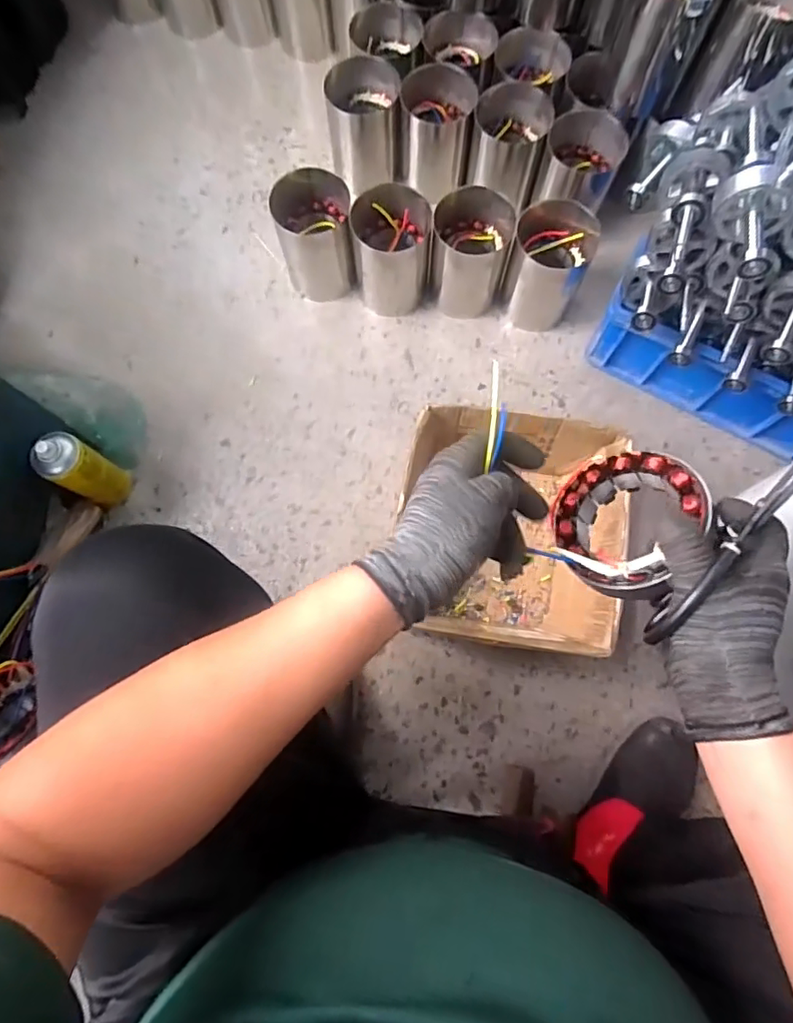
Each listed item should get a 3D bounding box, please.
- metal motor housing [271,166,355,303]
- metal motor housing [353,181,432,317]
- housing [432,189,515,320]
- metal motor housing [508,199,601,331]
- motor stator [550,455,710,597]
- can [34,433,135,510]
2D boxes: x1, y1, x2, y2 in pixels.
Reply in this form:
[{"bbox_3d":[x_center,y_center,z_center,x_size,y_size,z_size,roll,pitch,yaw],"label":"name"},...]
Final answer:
[{"bbox_3d":[-0.130,-0.447,0.914,0.118,0.153,0.129,-5,76,-1],"label":"metal motor housing"},{"bbox_3d":[-0.007,-0.414,0.901,0.119,0.154,0.118,-2,76,0],"label":"metal motor housing"},{"bbox_3d":[0.117,-0.414,0.899,0.115,0.158,0.119,0,76,0],"label":"housing"},{"bbox_3d":[0.231,-0.377,0.872,0.111,0.177,0.115,0,76,0],"label":"metal motor housing"},{"bbox_3d":[0.180,0.006,0.447,0.113,0.042,0.110,-22,51,30],"label":"motor stator"},{"bbox_3d":[-0.446,-0.056,0.807,0.055,0.181,0.065,25,77,6],"label":"can"}]

